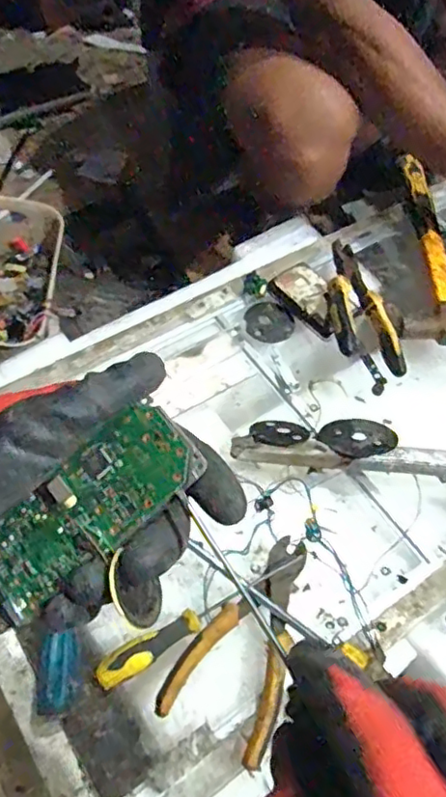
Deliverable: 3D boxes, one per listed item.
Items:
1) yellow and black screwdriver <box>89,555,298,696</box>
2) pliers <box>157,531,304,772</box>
[{"bbox_3d":[-0.014,0.174,0.477,0.183,0.024,0.021,-26,62,-18],"label":"yellow and black screwdriver"},{"bbox_3d":[0.023,0.183,0.474,0.084,0.023,0.168,23,58,12],"label":"pliers"}]

